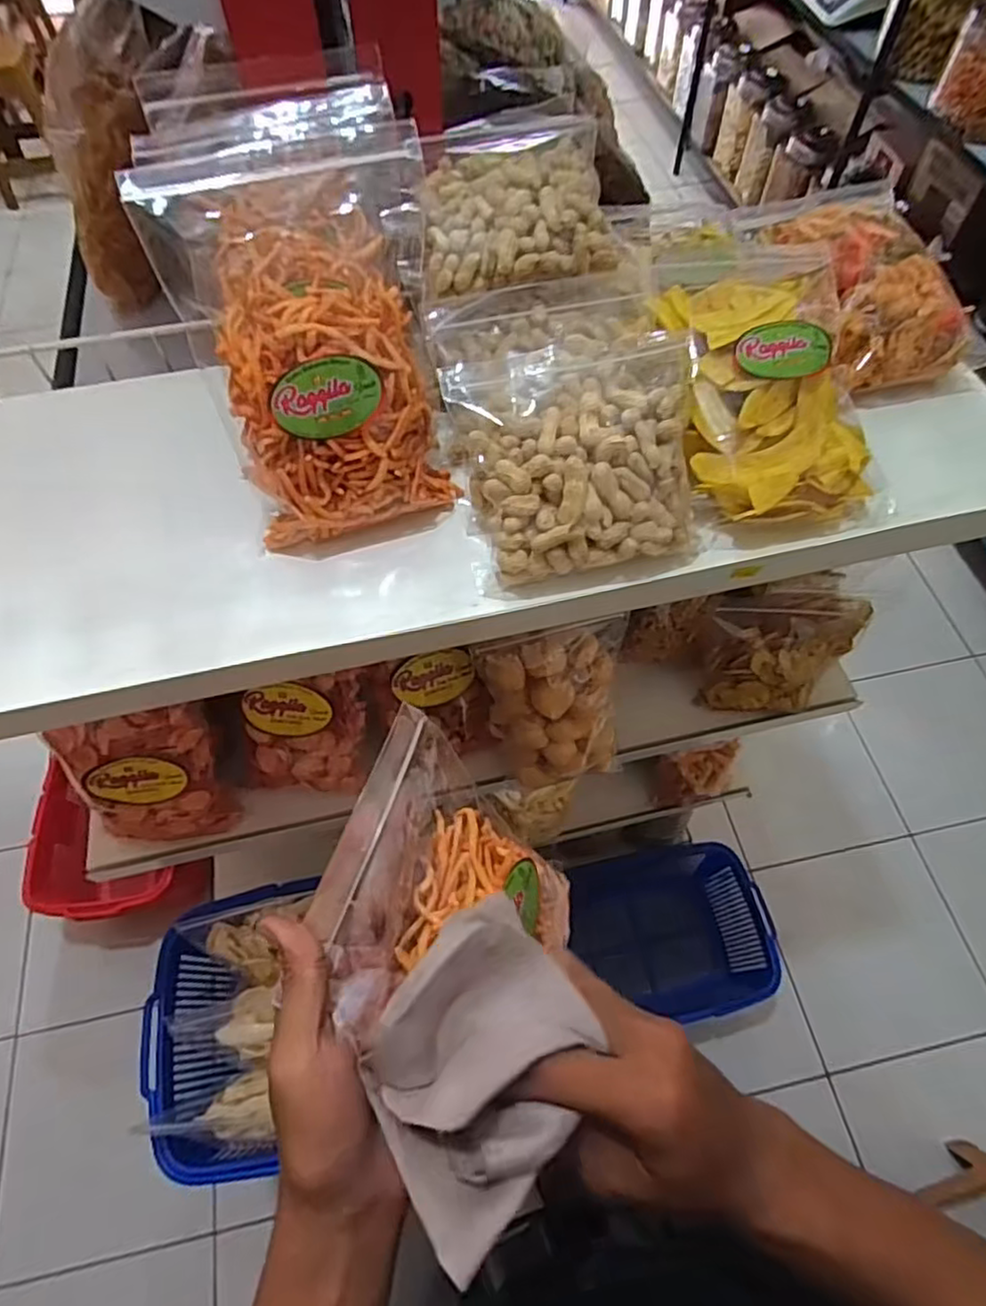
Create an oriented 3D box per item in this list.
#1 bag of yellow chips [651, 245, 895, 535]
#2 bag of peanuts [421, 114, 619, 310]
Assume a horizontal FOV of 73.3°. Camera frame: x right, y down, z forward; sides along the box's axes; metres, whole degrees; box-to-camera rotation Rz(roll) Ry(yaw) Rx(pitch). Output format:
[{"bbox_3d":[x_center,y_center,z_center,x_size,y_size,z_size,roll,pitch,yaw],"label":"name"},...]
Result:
[{"bbox_3d":[0.201,-0.187,0.482,0.136,0.082,0.192,-7,61,-4],"label":"bag of yellow chips"},{"bbox_3d":[0.014,-0.330,0.485,0.135,0.041,0.157,-6,61,-3],"label":"bag of peanuts"}]

